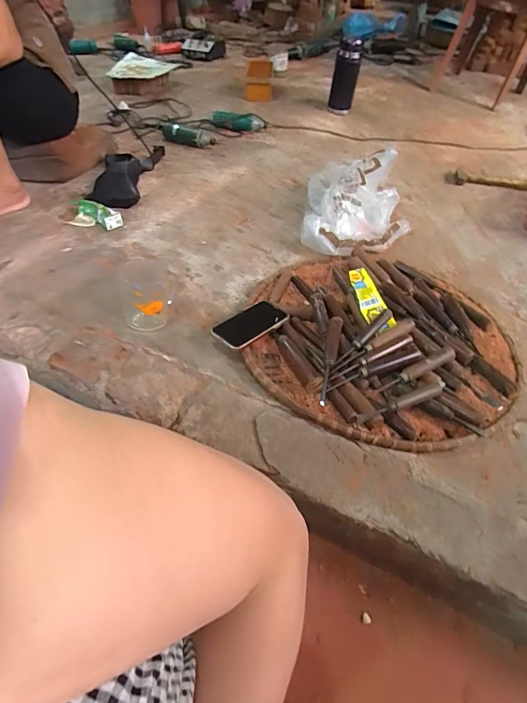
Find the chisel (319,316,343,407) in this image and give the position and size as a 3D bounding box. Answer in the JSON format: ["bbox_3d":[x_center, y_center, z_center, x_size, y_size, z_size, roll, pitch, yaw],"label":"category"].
[{"bbox_3d":[0.107,0.015,0.620,0.025,0.027,0.176,13,50,9],"label":"chisel"}]

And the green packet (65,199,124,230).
[{"bbox_3d":[-0.420,-0.336,0.924,0.150,0.027,0.062,18,52,11],"label":"green packet"}]

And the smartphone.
[{"bbox_3d":[-0.021,-0.050,0.665,0.070,0.010,0.136,37,52,27],"label":"smartphone"}]

